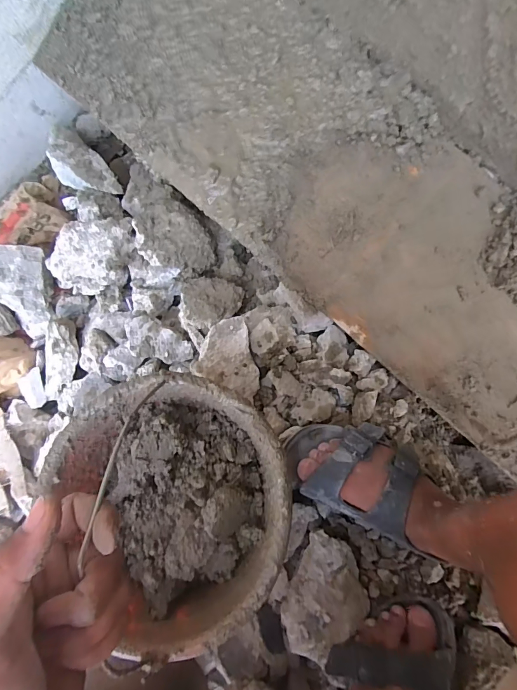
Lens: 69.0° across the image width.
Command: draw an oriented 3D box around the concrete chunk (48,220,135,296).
[{"bbox_3d":[-0.282,-0.148,0.630,0.151,0.052,0.114,-6,90,4],"label":"concrete chunk"}]

